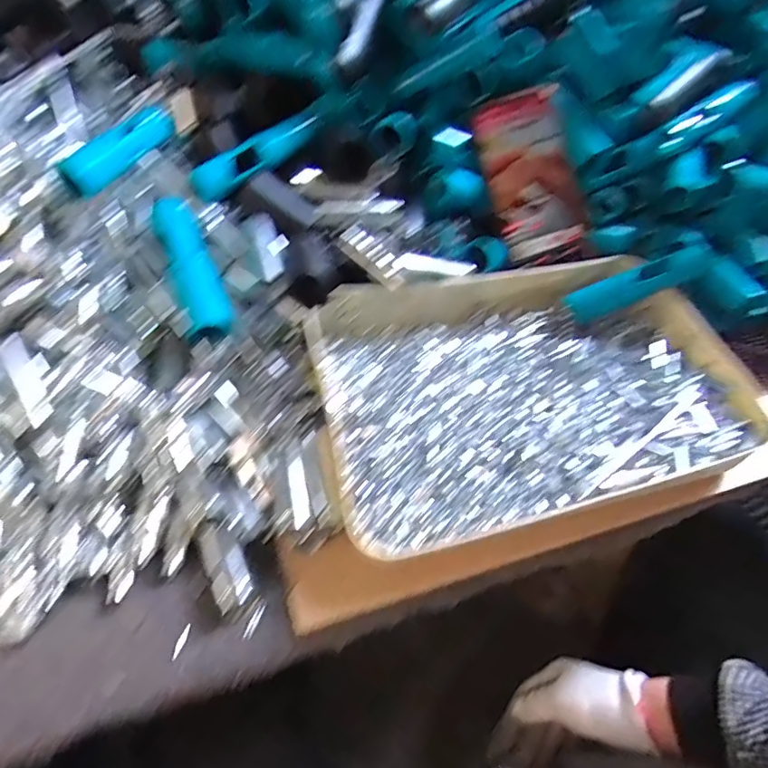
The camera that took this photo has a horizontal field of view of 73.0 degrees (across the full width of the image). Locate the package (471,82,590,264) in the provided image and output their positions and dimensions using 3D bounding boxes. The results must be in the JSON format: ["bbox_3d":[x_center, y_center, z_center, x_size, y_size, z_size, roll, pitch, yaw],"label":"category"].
[{"bbox_3d":[0.141,-0.186,0.479,0.086,0.150,0.029,-19,11,-1],"label":"package"}]

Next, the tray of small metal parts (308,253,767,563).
[{"bbox_3d":[0.114,-0.006,0.418,0.332,0.047,0.235,-13,50,-11],"label":"tray of small metal parts"}]

